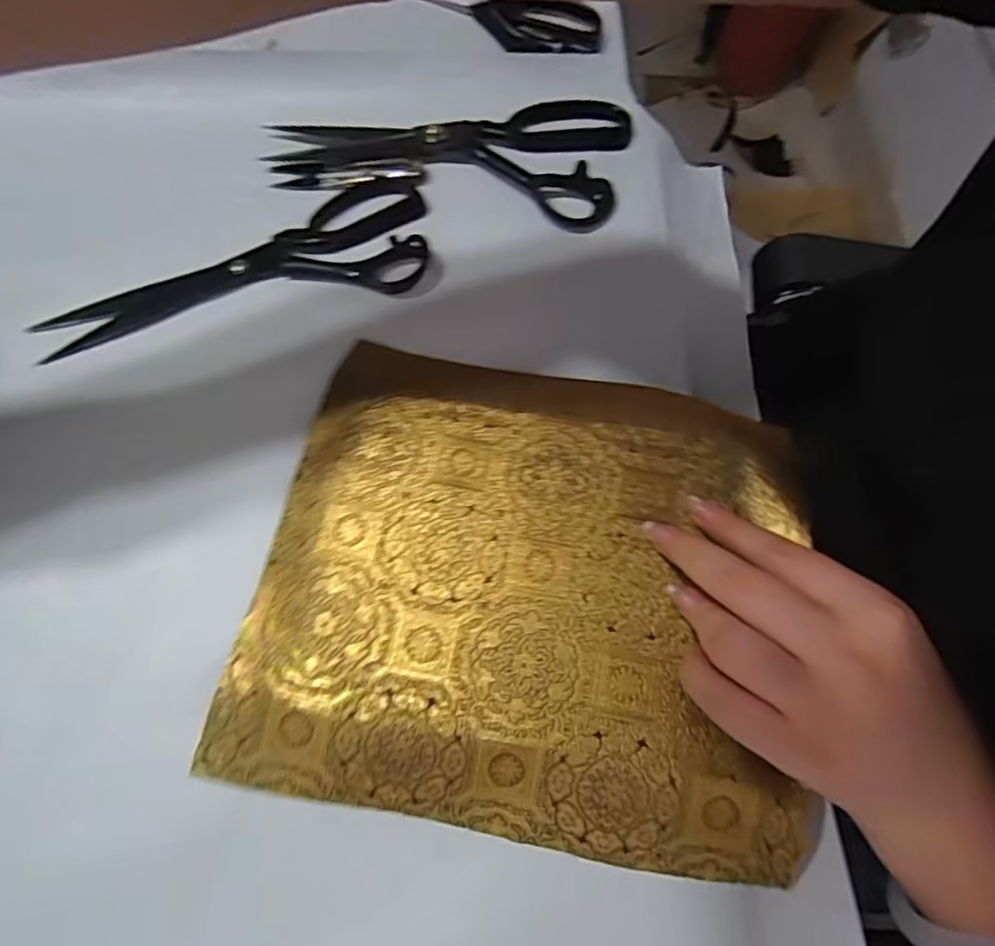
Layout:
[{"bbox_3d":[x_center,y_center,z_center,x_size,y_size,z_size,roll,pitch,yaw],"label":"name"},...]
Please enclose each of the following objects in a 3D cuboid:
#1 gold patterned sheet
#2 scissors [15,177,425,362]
[{"bbox_3d":[0.017,0.049,0.301,0.258,0.018,0.229,9,69,3],"label":"gold patterned sheet"},{"bbox_3d":[-0.159,-0.128,0.375,0.238,0.009,0.085,-15,70,-7],"label":"scissors"}]

